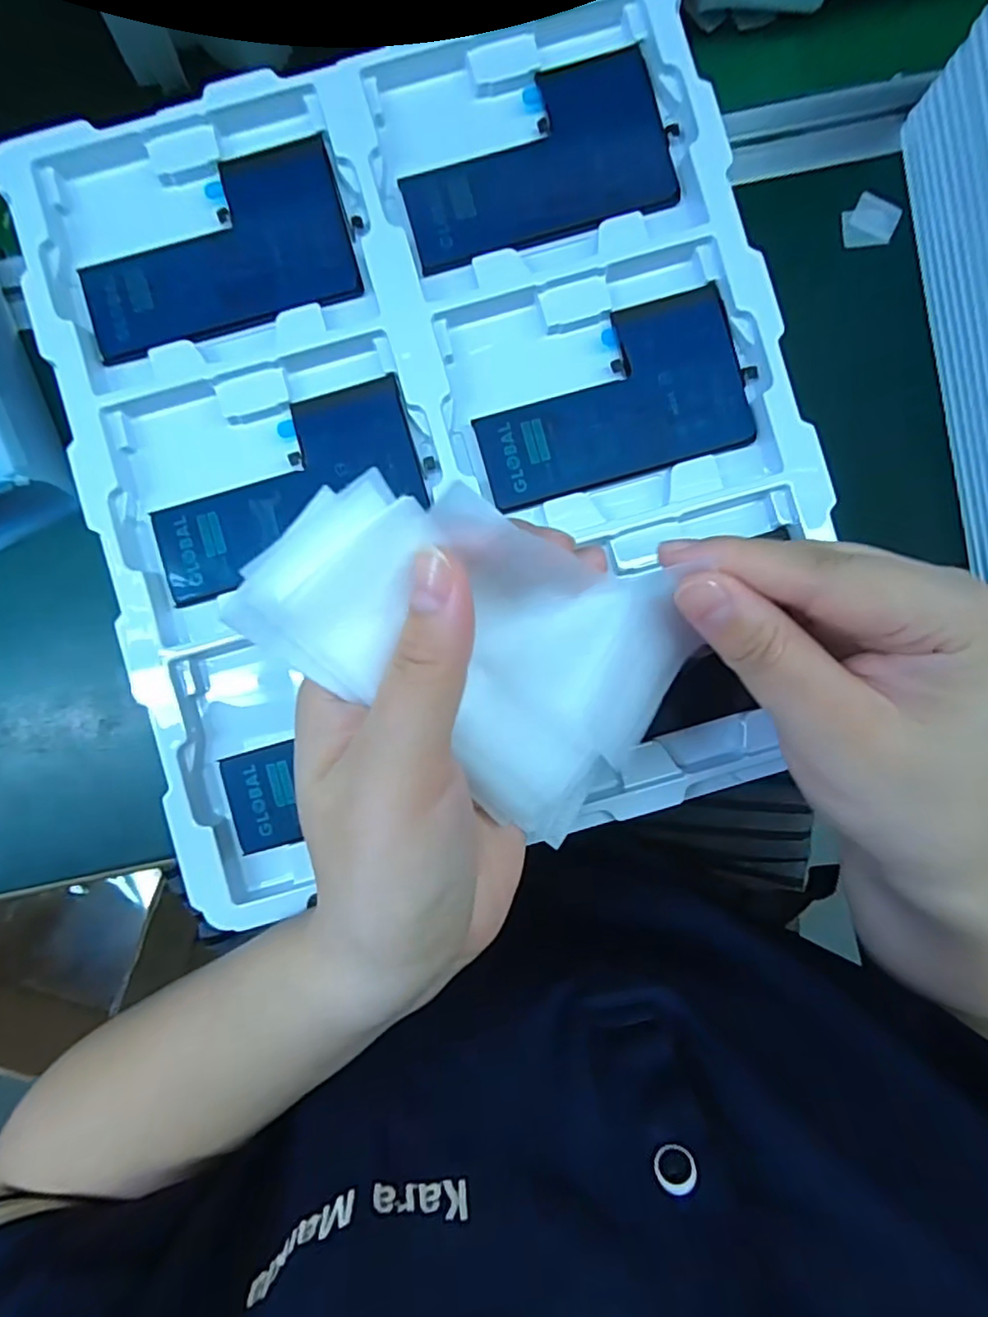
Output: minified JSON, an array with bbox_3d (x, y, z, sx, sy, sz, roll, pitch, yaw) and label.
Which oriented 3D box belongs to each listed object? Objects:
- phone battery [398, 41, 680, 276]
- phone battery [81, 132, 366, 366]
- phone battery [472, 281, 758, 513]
[{"bbox_3d":[0.016,-0.202,0.240,0.110,0.004,0.066,-17,87,-1],"label":"phone battery"},{"bbox_3d":[-0.113,-0.165,0.240,0.108,0.004,0.066,-17,87,-1],"label":"phone battery"},{"bbox_3d":[0.046,-0.105,0.238,0.108,0.004,0.066,-16,87,0],"label":"phone battery"}]

